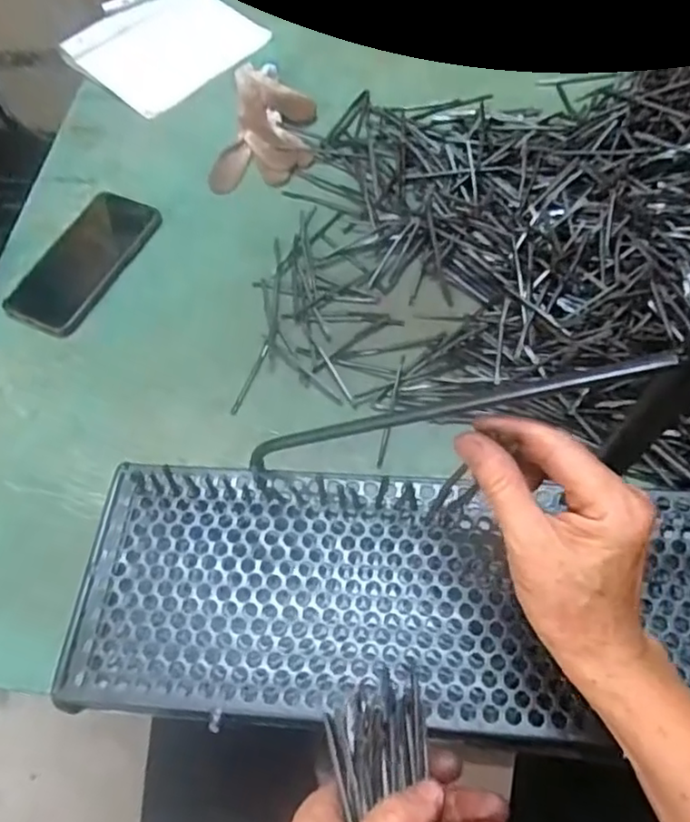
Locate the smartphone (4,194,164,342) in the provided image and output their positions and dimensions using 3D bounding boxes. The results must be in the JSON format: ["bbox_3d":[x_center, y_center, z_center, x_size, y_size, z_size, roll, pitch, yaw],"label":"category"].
[{"bbox_3d":[-0.250,-0.146,0.612,0.079,0.008,0.166,20,65,14],"label":"smartphone"}]

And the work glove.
[{"bbox_3d":[-0.083,-0.306,0.677,0.098,0.030,0.161,6,62,7],"label":"work glove"}]

